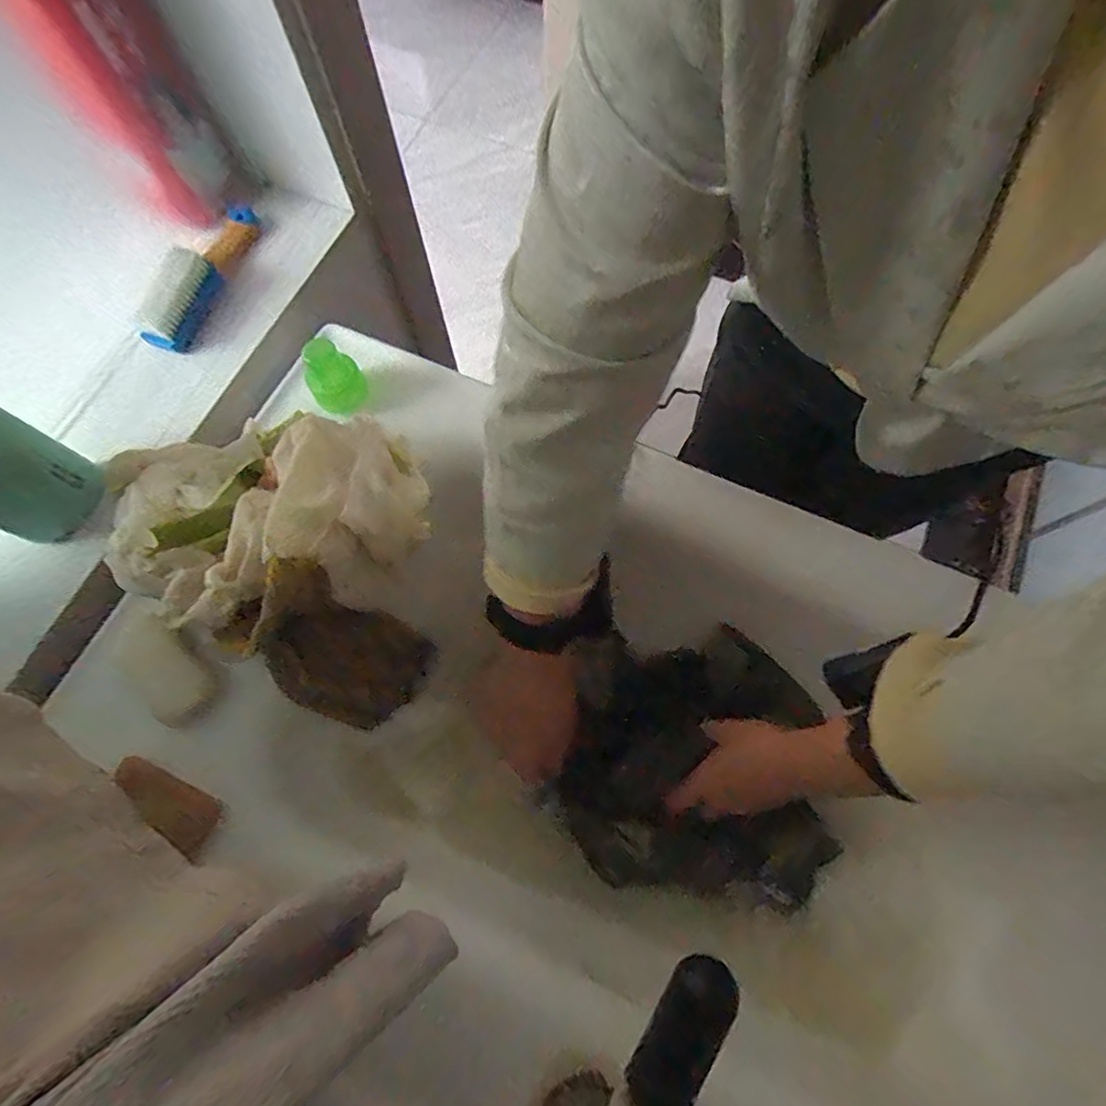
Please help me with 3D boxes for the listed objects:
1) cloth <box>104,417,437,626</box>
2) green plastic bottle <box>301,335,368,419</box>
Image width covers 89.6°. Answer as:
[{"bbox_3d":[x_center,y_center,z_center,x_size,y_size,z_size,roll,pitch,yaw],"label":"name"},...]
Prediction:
[{"bbox_3d":[-0.202,-0.027,0.392,0.207,0.087,0.165,-6,71,-2],"label":"cloth"},{"bbox_3d":[-0.178,-0.142,0.454,0.041,0.050,0.044,-32,73,-10],"label":"green plastic bottle"}]

